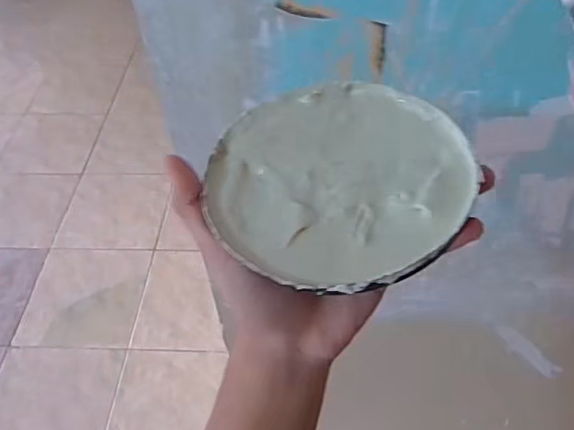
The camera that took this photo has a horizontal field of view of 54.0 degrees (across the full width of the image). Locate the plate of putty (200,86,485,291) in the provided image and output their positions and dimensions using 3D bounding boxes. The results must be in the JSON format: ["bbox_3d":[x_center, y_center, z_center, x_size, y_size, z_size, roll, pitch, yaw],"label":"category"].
[{"bbox_3d":[0.028,-0.023,0.320,0.142,0.018,0.146,-1,49,1],"label":"plate of putty"}]

